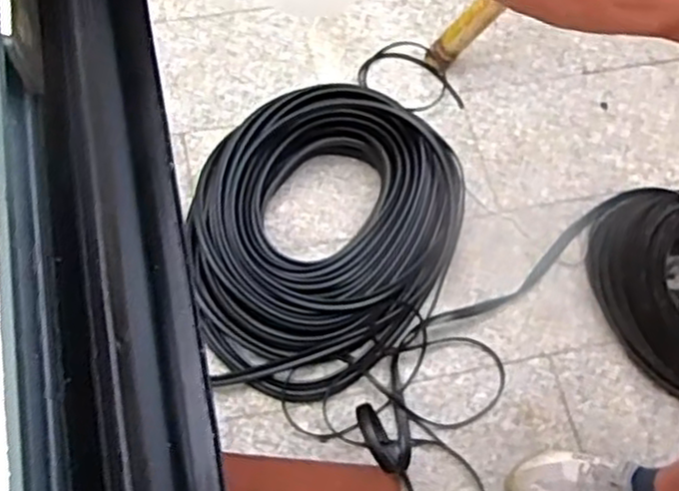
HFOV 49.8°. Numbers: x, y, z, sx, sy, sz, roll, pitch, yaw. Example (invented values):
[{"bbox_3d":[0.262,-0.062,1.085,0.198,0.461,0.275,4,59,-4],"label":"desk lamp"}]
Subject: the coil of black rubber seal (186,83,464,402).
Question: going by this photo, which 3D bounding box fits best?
[{"bbox_3d":[-0.026,-0.034,1.348,0.498,0.135,0.611,5,66,-1],"label":"coil of black rubber seal"}]

